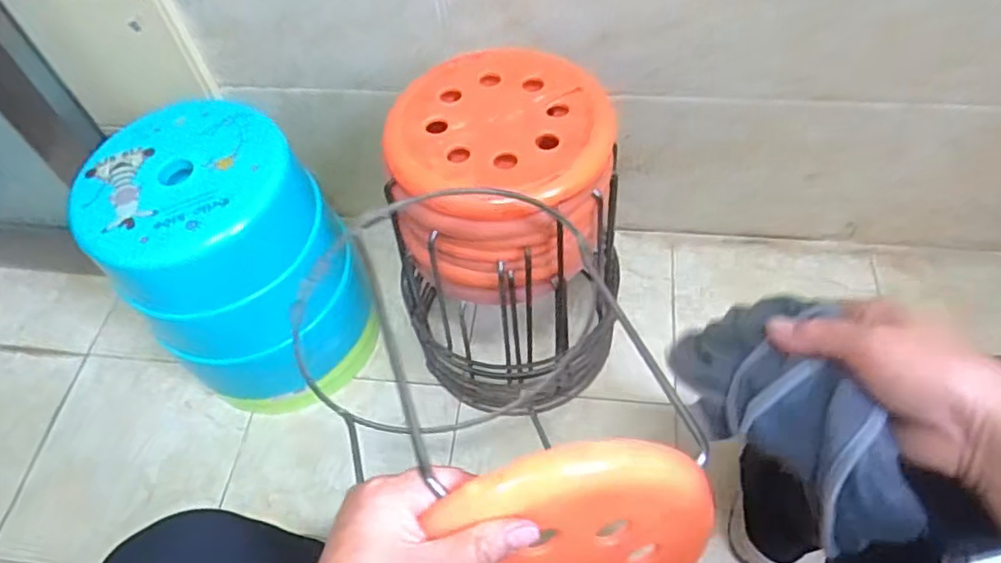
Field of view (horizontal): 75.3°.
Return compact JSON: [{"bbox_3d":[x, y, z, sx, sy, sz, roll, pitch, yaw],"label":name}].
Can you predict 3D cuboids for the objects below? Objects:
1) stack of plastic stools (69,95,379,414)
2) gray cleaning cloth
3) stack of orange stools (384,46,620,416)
[{"bbox_3d":[-0.333,-0.024,0.845,0.242,0.321,0.254,-39,62,-19],"label":"stack of plastic stools"},{"bbox_3d":[0.172,0.074,0.402,0.077,0.090,0.181,-21,32,-9],"label":"gray cleaning cloth"},{"bbox_3d":[0.019,-0.036,0.804,0.252,0.407,0.254,-5,56,2],"label":"stack of orange stools"}]

